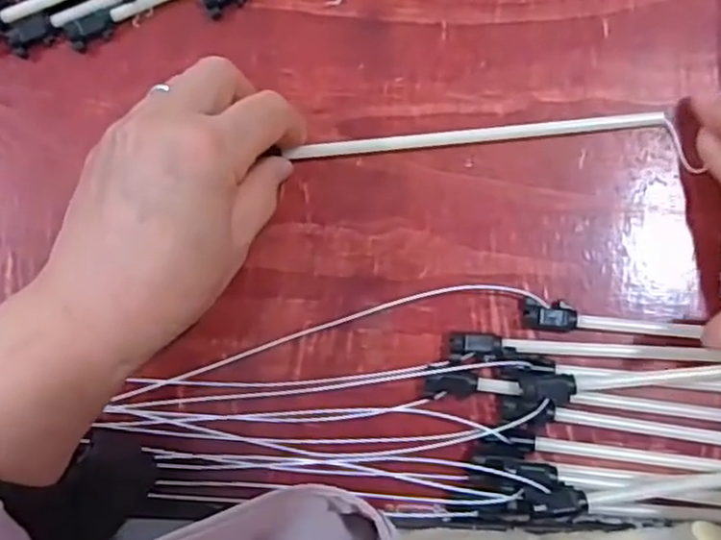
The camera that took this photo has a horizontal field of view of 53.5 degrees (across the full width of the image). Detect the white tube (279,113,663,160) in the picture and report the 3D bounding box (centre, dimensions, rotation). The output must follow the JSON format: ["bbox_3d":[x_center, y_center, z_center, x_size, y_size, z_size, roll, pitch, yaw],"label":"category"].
[{"bbox_3d":[0.056,-0.063,0.335,0.169,0.005,0.008,-5,84,2],"label":"white tube"}]

